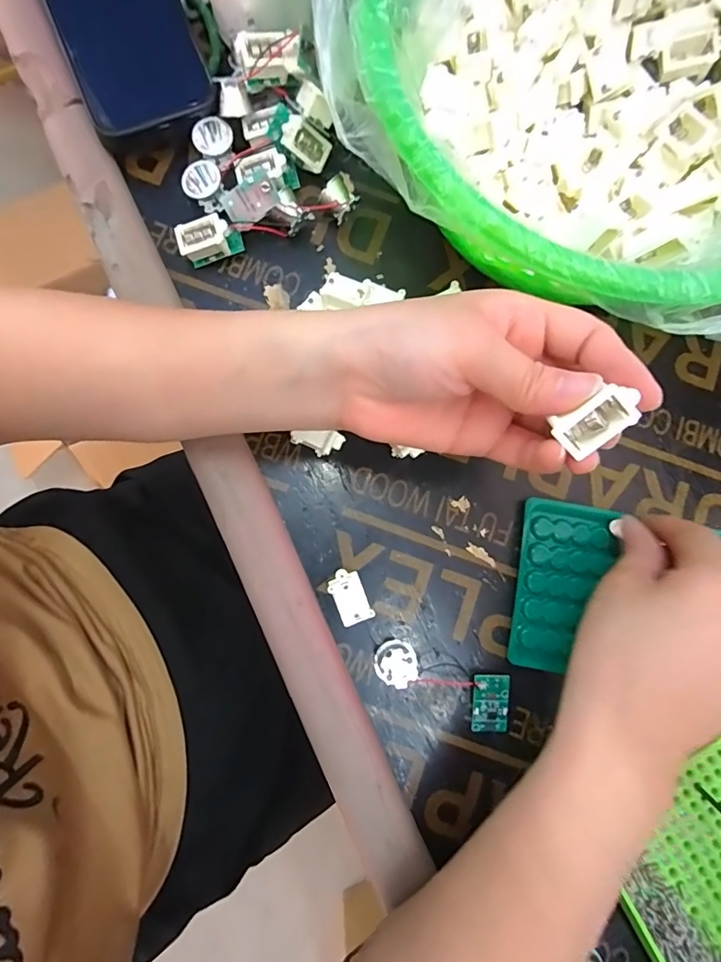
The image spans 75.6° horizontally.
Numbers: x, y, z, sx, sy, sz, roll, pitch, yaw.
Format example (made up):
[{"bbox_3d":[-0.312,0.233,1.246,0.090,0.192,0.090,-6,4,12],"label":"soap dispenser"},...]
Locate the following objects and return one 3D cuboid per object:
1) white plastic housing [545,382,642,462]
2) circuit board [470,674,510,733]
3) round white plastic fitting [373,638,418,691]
[{"bbox_3d":[0.088,-0.024,0.177,0.027,0.013,0.018,-36,112,25],"label":"white plastic housing"},{"bbox_3d":[0.072,0.123,0.258,0.021,0.004,0.032,1,94,0],"label":"circuit board"},{"bbox_3d":[0.020,0.099,0.254,0.023,0.017,0.023,0,83,-3],"label":"round white plastic fitting"}]

